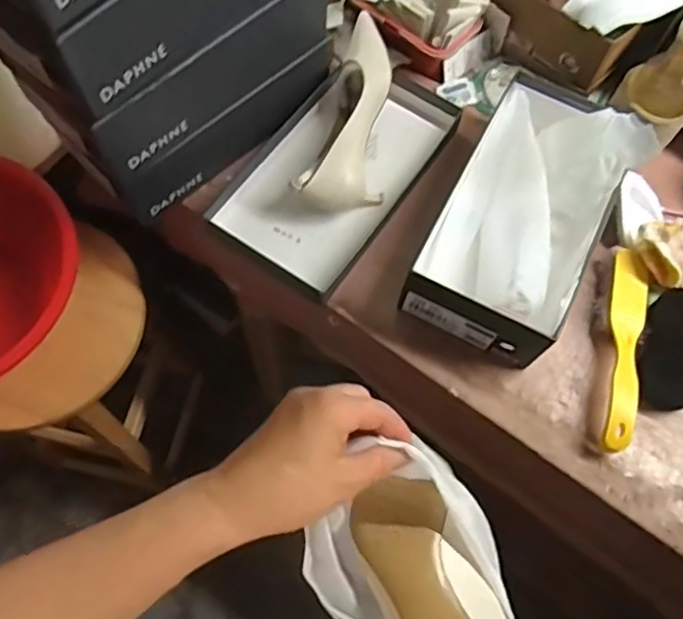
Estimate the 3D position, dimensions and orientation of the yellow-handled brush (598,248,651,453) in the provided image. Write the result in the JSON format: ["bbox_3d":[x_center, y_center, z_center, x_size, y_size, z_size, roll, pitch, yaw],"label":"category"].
[{"bbox_3d":[0.298,0.038,0.666,0.042,0.035,0.230,16,68,3],"label":"yellow-handled brush"}]

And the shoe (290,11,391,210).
[{"bbox_3d":[0.023,-0.228,0.730,0.094,0.066,0.251,15,68,3],"label":"shoe"}]

